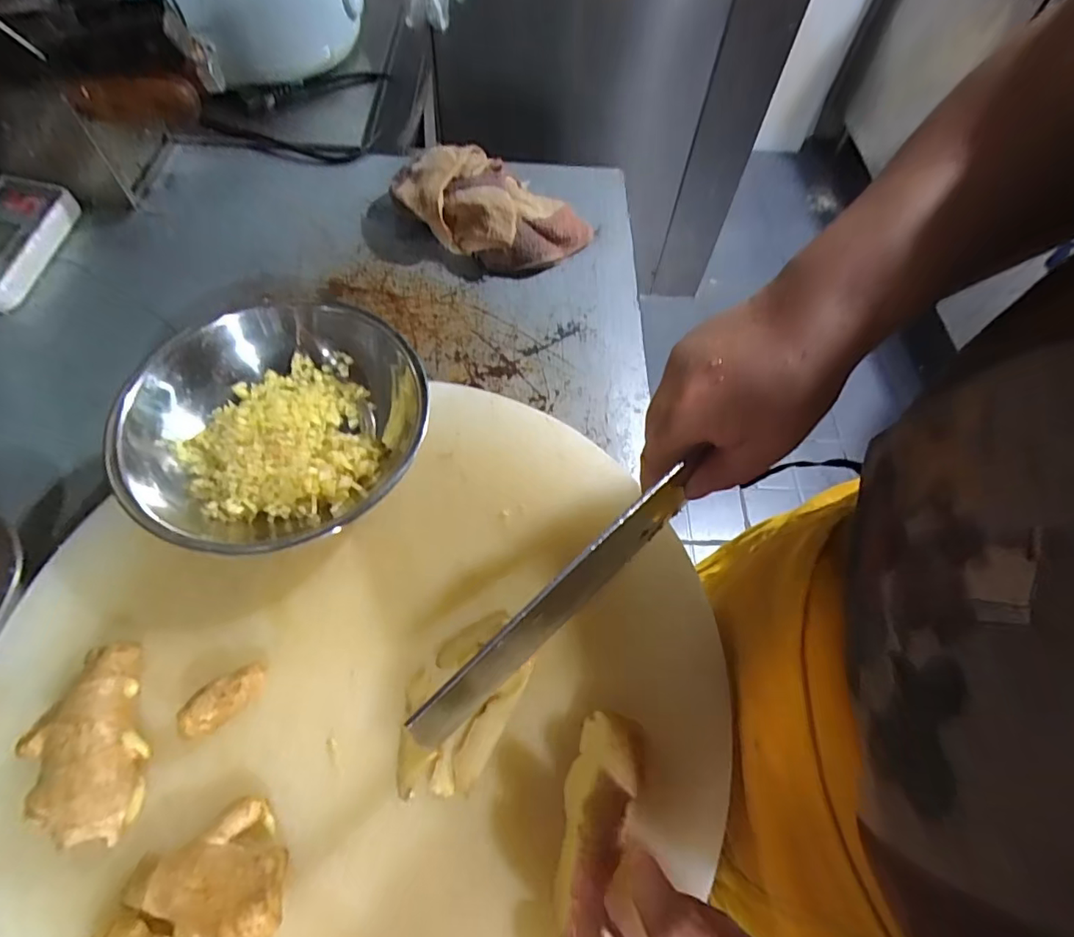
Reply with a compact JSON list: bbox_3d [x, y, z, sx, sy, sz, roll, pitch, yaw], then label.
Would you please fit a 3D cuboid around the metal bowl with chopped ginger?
[{"bbox_3d":[-0.176,-0.034,0.359,0.177,0.057,0.184,2,61,-3],"label":"metal bowl with chopped ginger"}]

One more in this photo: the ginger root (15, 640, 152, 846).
[{"bbox_3d":[-0.229,0.140,0.277,0.043,0.032,0.092,-17,63,-13],"label":"ginger root"}]

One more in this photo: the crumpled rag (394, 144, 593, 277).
[{"bbox_3d":[-0.048,-0.273,0.559,0.200,0.064,0.116,23,62,9],"label":"crumpled rag"}]

